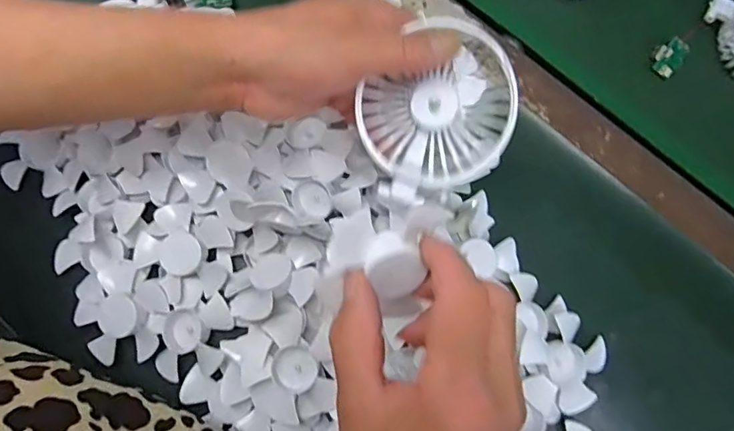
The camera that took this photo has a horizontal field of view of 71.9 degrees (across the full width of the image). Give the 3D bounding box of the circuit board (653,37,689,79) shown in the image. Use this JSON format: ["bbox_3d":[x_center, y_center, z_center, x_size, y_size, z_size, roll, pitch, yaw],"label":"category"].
[{"bbox_3d":[0.255,-0.133,0.426,0.025,0.007,0.030,39,101,-7],"label":"circuit board"}]

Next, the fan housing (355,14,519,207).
[{"bbox_3d":[0.039,-0.062,0.299,0.090,0.042,0.094,-20,95,6],"label":"fan housing"}]

